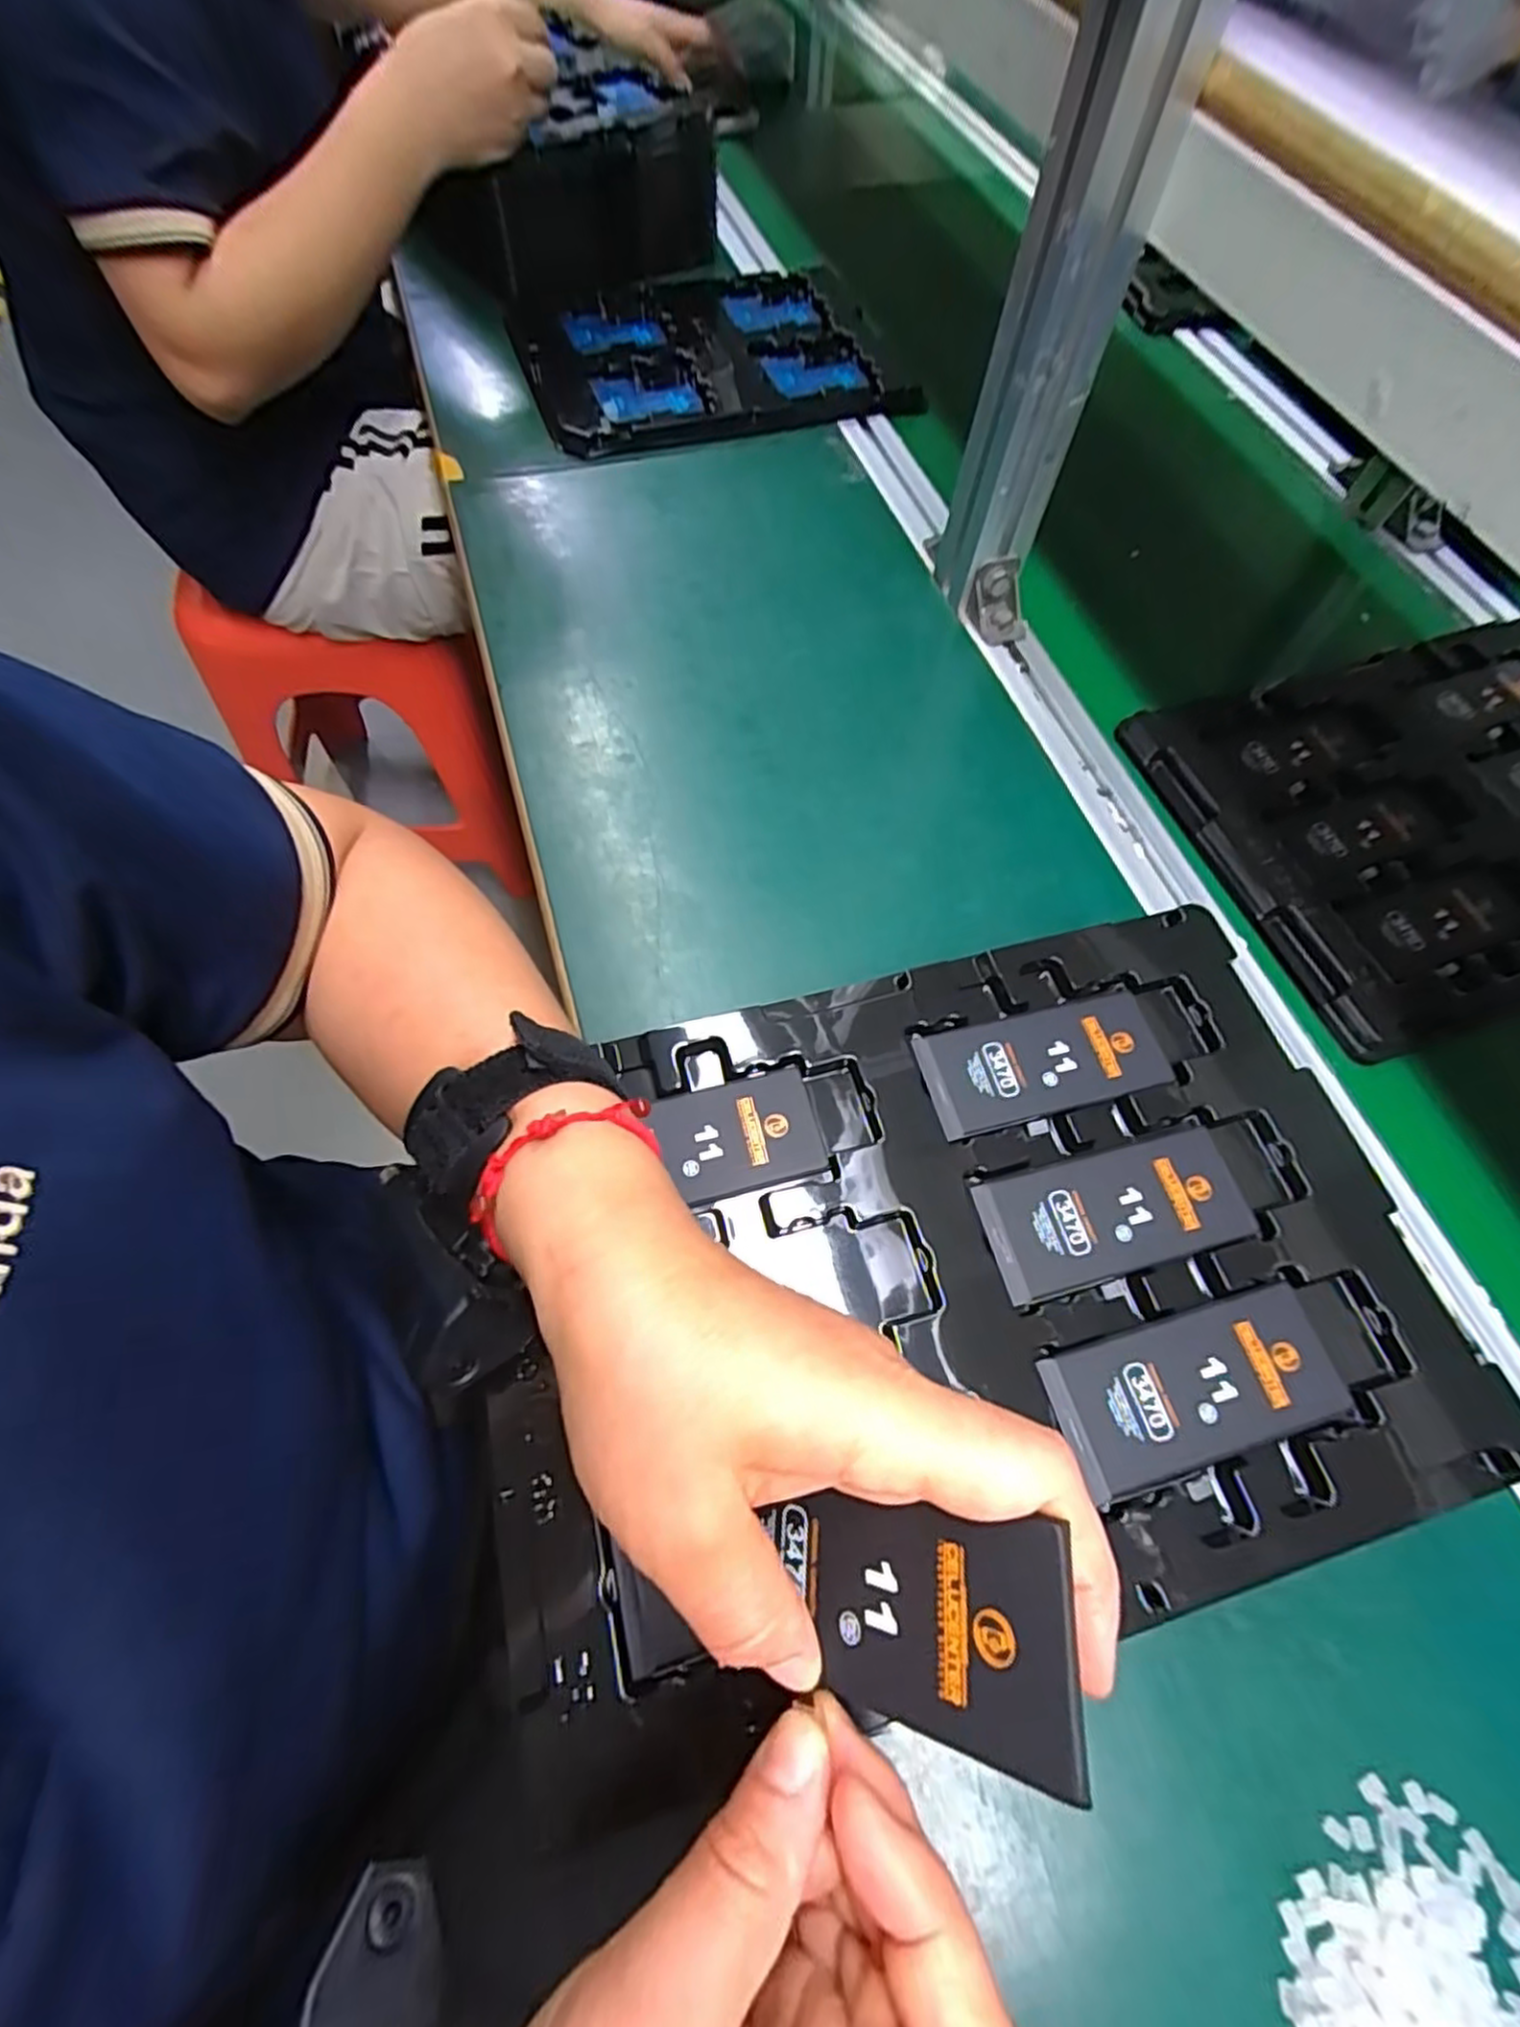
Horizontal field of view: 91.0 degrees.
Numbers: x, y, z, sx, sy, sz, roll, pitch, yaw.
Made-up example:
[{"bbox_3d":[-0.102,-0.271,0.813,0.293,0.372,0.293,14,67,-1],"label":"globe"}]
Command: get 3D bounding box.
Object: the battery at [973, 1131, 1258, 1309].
[{"bbox_3d":[0.132,0.073,0.276,0.098,0.004,0.042,-13,66,-8],"label":"battery"}]

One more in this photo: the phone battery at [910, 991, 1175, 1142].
[{"bbox_3d":[0.115,0.019,0.301,0.098,0.004,0.043,-12,66,-7],"label":"phone battery"}]

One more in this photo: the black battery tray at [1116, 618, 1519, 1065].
[{"bbox_3d":[0.401,-0.117,0.429,0.316,0.021,0.223,-17,67,-9],"label":"black battery tray"}]

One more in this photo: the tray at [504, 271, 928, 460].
[{"bbox_3d":[-0.045,-0.551,0.611,0.288,0.020,0.255,-14,66,-8],"label":"tray"}]

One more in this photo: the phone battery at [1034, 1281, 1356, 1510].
[{"bbox_3d":[0.148,0.126,0.252,0.098,0.004,0.044,-14,66,-8],"label":"phone battery"}]

